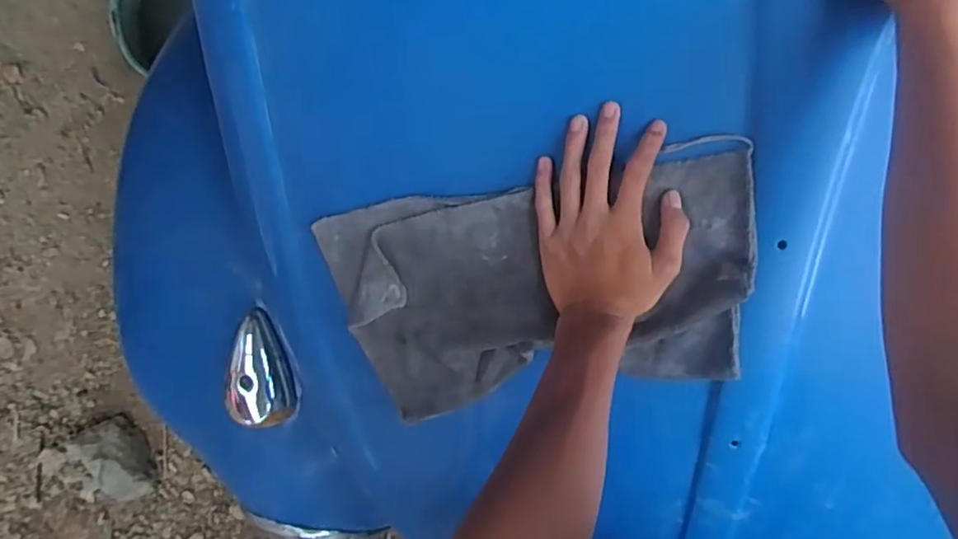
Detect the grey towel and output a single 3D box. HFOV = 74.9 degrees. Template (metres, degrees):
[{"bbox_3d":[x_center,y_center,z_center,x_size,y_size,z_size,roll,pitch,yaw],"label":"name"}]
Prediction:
[{"bbox_3d":[0.048,0.020,0.529,0.356,0.024,0.200,-12,105,17],"label":"grey towel"}]

